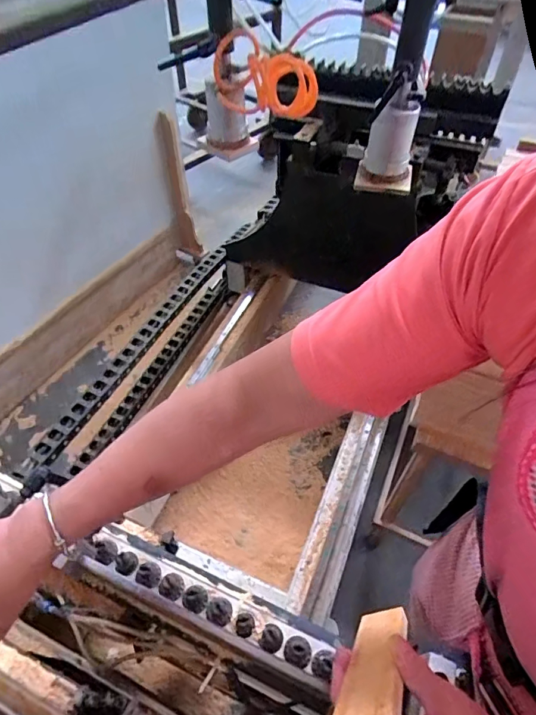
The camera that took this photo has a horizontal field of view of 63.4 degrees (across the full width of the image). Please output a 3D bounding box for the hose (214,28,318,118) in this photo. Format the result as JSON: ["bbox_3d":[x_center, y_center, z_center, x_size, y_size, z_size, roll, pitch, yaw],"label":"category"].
[{"bbox_3d":[0.004,-0.501,0.775,0.166,0.142,0.134,11,51,8],"label":"hose"}]

